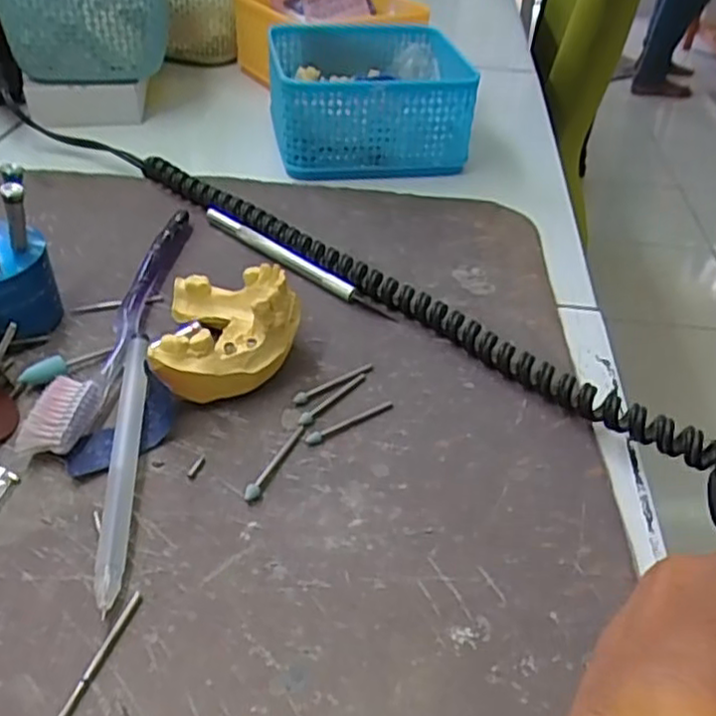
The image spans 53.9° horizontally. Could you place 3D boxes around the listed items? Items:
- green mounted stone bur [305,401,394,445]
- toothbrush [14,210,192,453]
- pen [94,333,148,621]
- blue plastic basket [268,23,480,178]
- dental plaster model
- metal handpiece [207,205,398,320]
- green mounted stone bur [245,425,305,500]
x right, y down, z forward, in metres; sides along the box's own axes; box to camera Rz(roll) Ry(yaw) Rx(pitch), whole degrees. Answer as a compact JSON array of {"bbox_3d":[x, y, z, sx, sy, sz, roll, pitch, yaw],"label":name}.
[{"bbox_3d":[-0.003,0.025,0.285,0.042,0.004,0.005,-22,46,-28],"label":"green mounted stone bur"},{"bbox_3d":[-0.106,-0.023,0.329,0.020,0.013,0.184,5,39,2],"label":"toothbrush"},{"bbox_3d":[-0.086,0.035,0.260,0.009,0.013,0.123,-3,40,-8],"label":"pen"},{"bbox_3d":[0.006,-0.186,0.502,0.126,0.066,0.131,-3,40,-9],"label":"blue plastic basket"},{"bbox_3d":[-0.054,-0.014,0.303,0.058,0.036,0.072,0,40,-5],"label":"dental plaster model"},{"bbox_3d":[-0.036,-0.053,0.376,0.135,0.009,0.009,33,48,31],"label":"metal handpiece"},{"bbox_3d":[-0.031,0.039,0.266,0.005,0.004,0.042,18,42,17],"label":"green mounted stone bur"}]

